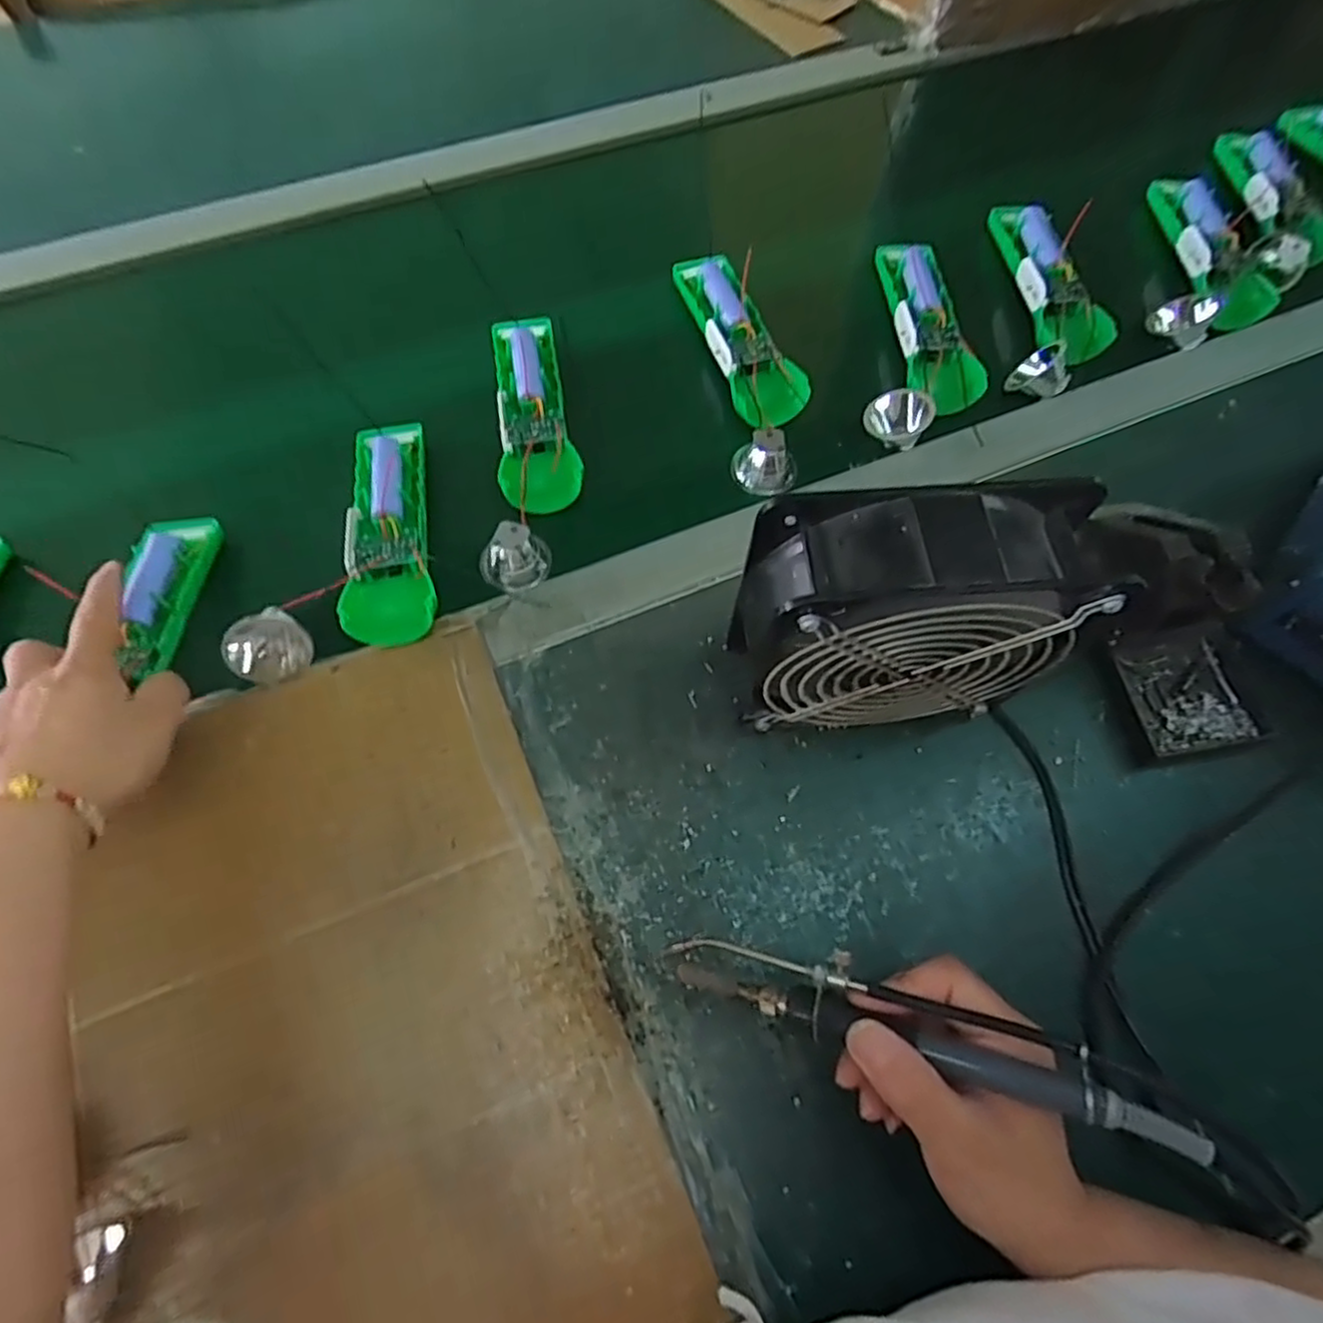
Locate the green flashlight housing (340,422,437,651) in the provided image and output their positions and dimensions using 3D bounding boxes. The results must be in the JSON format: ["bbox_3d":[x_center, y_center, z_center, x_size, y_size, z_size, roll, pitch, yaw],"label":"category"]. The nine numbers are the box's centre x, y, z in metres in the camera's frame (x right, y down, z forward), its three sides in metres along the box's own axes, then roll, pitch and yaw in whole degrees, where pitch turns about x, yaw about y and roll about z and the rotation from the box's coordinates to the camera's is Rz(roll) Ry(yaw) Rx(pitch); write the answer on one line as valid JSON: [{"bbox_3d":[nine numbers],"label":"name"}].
[{"bbox_3d":[-0.168,-0.083,0.435,0.050,0.023,0.156,-11,67,-6],"label":"green flashlight housing"}]

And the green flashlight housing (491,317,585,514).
[{"bbox_3d":[-0.089,-0.169,0.487,0.049,0.036,0.152,-10,67,-6],"label":"green flashlight housing"}]

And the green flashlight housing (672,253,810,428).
[{"bbox_3d":[0.053,-0.232,0.504,0.047,0.023,0.157,-20,68,-10],"label":"green flashlight housing"}]

